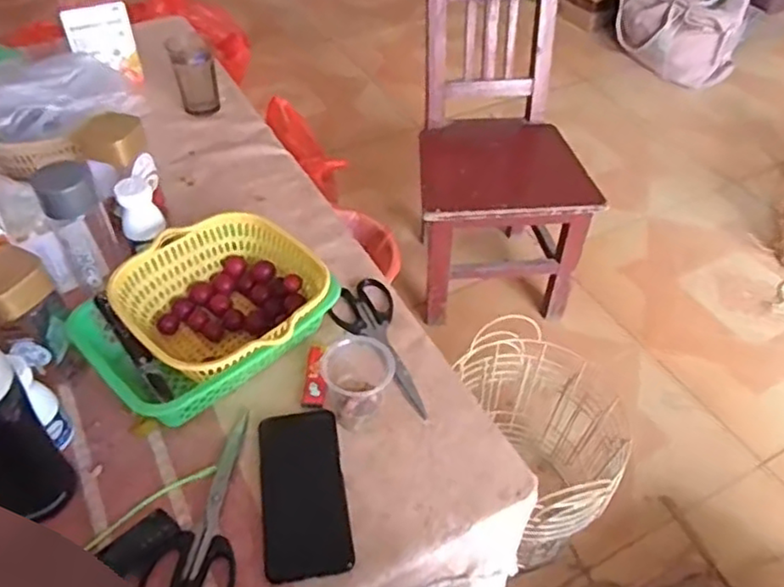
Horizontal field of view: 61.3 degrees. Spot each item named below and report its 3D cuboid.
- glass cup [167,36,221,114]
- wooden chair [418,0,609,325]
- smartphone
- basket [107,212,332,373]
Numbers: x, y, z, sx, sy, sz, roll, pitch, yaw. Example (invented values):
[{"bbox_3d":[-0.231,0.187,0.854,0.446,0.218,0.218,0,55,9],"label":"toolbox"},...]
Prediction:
[{"bbox_3d":[-0.314,-0.350,1.065,0.063,0.097,0.069,1,46,-1],"label":"glass cup"},{"bbox_3d":[0.207,-0.260,1.230,0.288,0.517,0.368,0,48,0],"label":"wooden chair"},{"bbox_3d":[-0.083,0.183,0.619,0.075,0.005,0.165,-7,47,-7],"label":"smartphone"},{"bbox_3d":[-0.178,0.010,0.731,0.200,0.079,0.205,31,53,26],"label":"basket"}]

